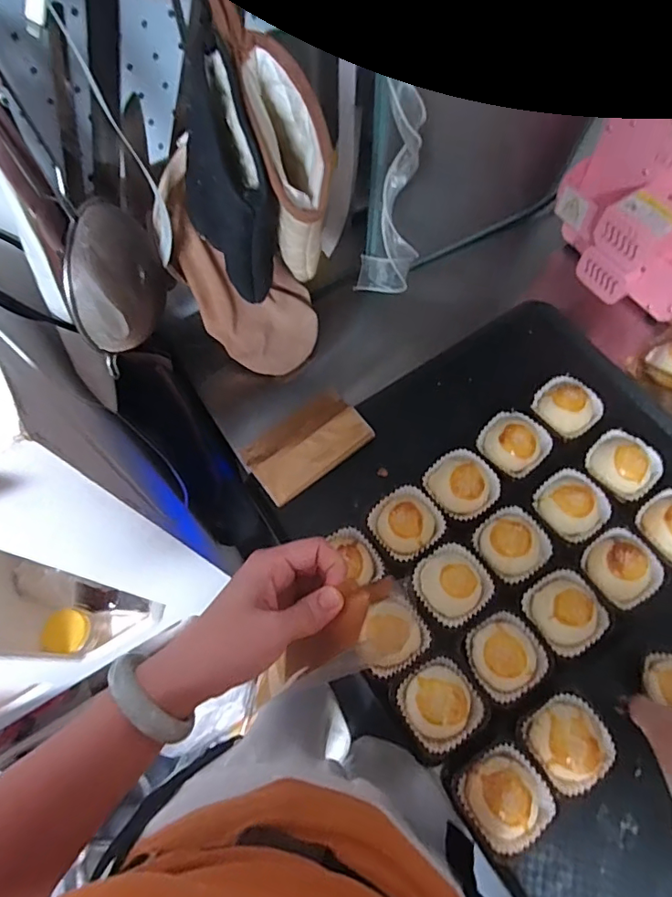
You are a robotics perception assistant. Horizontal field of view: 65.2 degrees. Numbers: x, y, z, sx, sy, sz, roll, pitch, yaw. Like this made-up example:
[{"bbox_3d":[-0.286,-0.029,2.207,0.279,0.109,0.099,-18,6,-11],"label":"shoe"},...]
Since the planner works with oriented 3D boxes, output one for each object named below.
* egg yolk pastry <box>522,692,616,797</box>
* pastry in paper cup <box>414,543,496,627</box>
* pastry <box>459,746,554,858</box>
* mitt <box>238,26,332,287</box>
[{"bbox_3d":[0.205,0.258,0.464,0.068,0.045,0.064,-1,67,3],"label":"egg yolk pastry"},{"bbox_3d":[0.112,0.128,0.503,0.068,0.022,0.071,-1,67,3],"label":"pastry in paper cup"},{"bbox_3d":[0.144,0.297,0.448,0.068,0.051,0.065,-1,67,3],"label":"pastry"},{"bbox_3d":[-0.046,-0.224,0.435,0.064,0.154,0.134,-24,94,-14],"label":"mitt"}]

